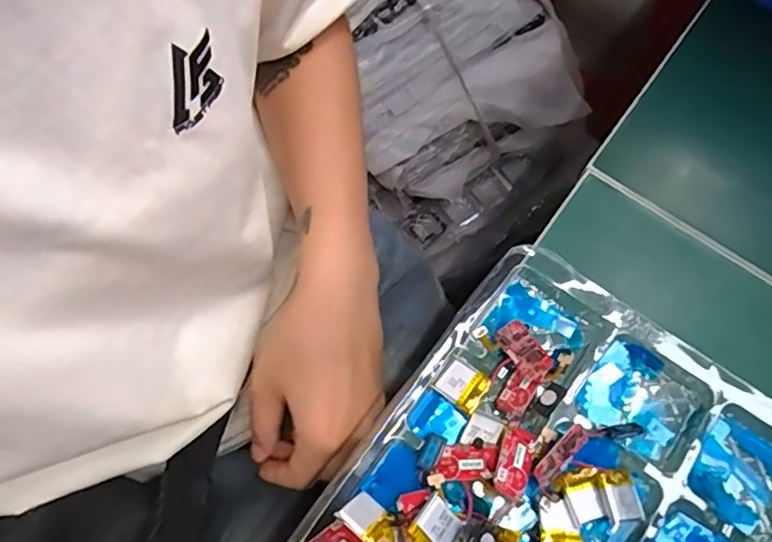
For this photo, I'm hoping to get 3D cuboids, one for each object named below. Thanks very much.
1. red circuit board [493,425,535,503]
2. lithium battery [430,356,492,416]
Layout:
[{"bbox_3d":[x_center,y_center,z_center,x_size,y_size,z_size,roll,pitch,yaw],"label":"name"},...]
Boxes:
[{"bbox_3d":[0.052,0.077,0.243,0.013,0.004,0.027,24,58,-1],"label":"red circuit board"},{"bbox_3d":[0.033,0.050,0.264,0.022,0.006,0.017,36,73,10],"label":"lithium battery"}]

